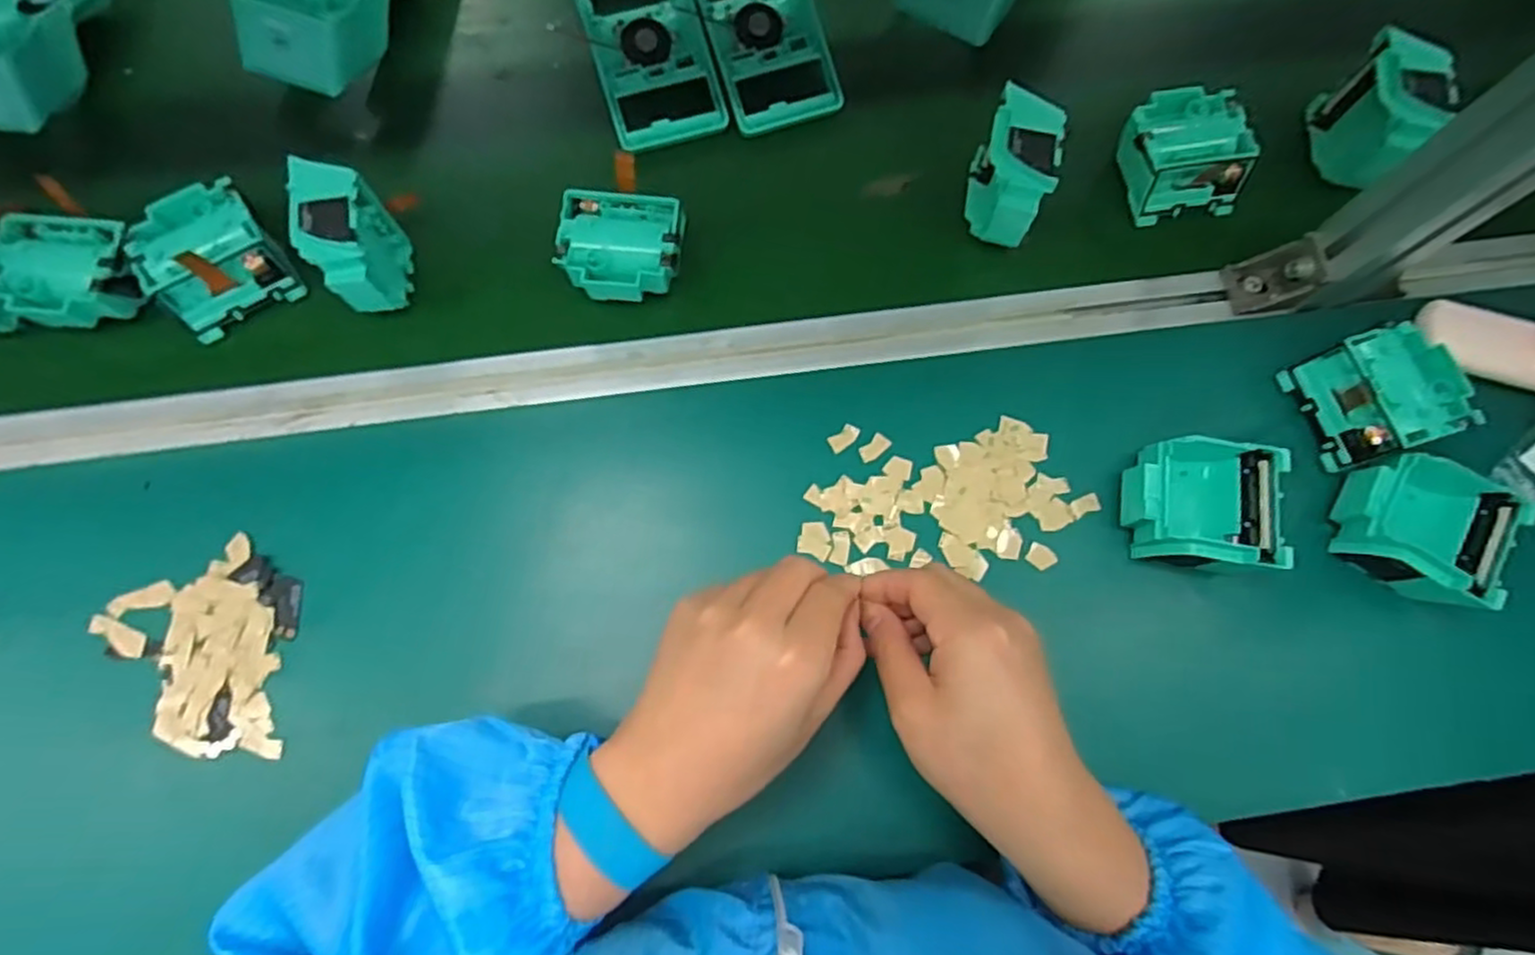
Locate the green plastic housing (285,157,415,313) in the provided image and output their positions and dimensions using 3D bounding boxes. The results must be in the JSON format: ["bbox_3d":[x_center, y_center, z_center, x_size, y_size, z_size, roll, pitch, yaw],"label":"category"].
[{"bbox_3d":[-0.256,-0.143,0.448,0.040,0.076,0.074,-11,74,-4],"label":"green plastic housing"}]

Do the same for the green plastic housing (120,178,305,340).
[{"bbox_3d":[-0.355,-0.142,0.459,0.074,0.046,0.075,-30,76,-9],"label":"green plastic housing"}]

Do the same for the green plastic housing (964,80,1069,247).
[{"bbox_3d":[0.157,-0.195,0.465,0.042,0.073,0.075,15,74,4],"label":"green plastic housing"}]

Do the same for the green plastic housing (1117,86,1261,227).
[{"bbox_3d":[0.282,-0.220,0.491,0.073,0.044,0.076,-7,74,-3],"label":"green plastic housing"}]

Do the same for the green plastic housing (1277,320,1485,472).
[{"bbox_3d":[0.372,-0.050,0.435,0.074,0.042,0.073,-16,75,-5],"label":"green plastic housing"}]

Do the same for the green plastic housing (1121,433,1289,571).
[{"bbox_3d":[0.261,0.016,0.423,0.092,0.038,0.074,8,74,2],"label":"green plastic housing"}]

